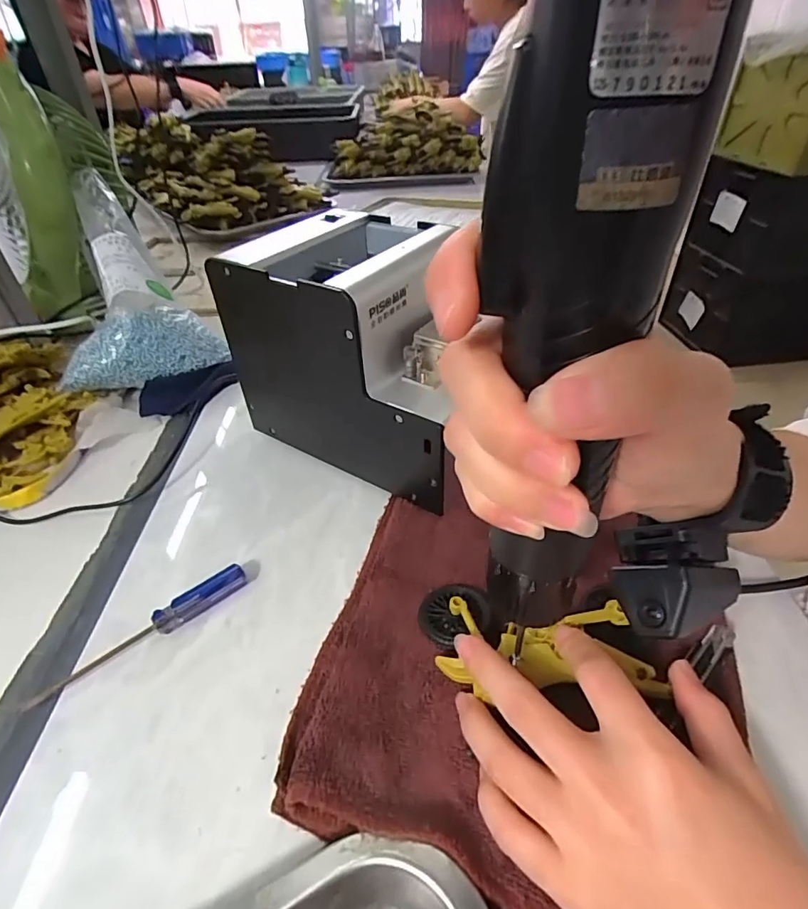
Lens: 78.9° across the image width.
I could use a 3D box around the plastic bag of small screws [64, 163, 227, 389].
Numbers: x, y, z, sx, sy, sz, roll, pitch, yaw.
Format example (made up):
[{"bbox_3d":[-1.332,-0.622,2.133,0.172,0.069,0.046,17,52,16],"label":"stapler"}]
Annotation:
[{"bbox_3d":[-0.264,-0.173,0.461,0.125,0.049,0.224,-18,76,-14],"label":"plastic bag of small screws"}]

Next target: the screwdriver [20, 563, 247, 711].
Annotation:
[{"bbox_3d":[-0.140,0.099,0.270,0.116,0.012,0.011,-32,49,-31],"label":"screwdriver"}]

